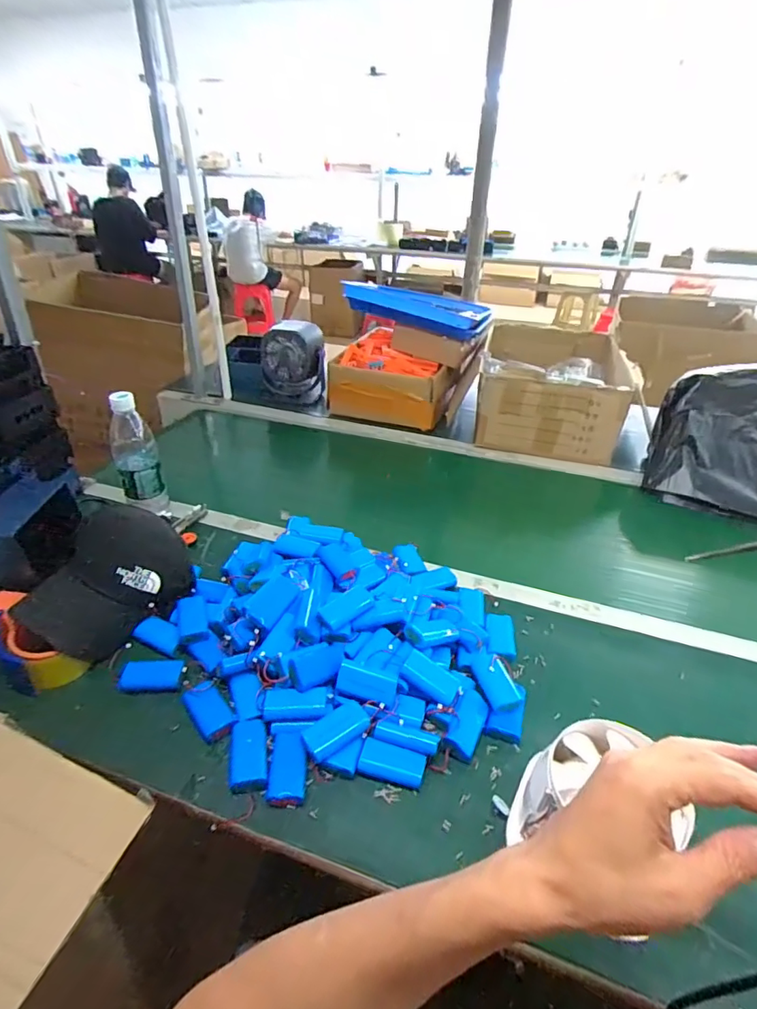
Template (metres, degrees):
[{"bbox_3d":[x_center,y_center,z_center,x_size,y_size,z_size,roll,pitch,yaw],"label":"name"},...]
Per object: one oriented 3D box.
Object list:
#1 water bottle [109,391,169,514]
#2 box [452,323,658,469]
[{"bbox_3d":[-0.384,-0.063,0.814,0.066,0.226,0.055,-14,36,-23],"label":"water bottle"},{"bbox_3d":[0.404,-0.290,1.221,0.332,0.175,0.437,12,35,15],"label":"box"}]

